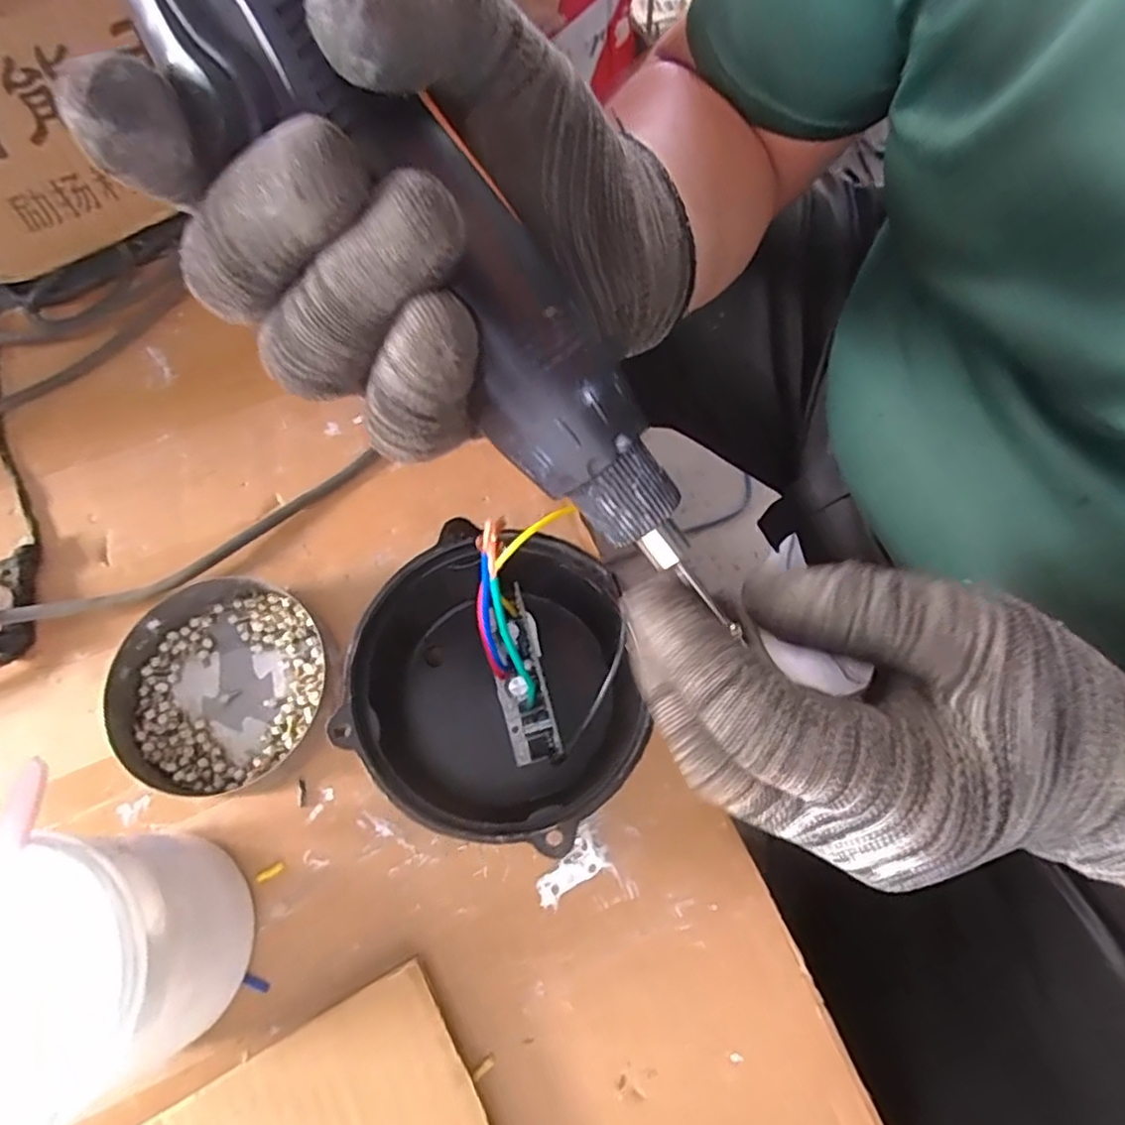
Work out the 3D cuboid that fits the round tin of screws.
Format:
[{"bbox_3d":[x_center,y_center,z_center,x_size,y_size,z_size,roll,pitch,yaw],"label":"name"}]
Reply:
[{"bbox_3d":[-0.177,0.062,0.342,0.104,0.023,0.101,0,68,1],"label":"round tin of screws"}]

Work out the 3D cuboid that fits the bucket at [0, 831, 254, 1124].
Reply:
[{"bbox_3d":[-0.186,0.157,0.259,0.094,0.112,0.091,0,68,1],"label":"bucket"}]

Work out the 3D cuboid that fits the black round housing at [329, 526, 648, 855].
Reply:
[{"bbox_3d":[-0.030,0.061,0.312,0.122,0.082,0.116,0,68,1],"label":"black round housing"}]

